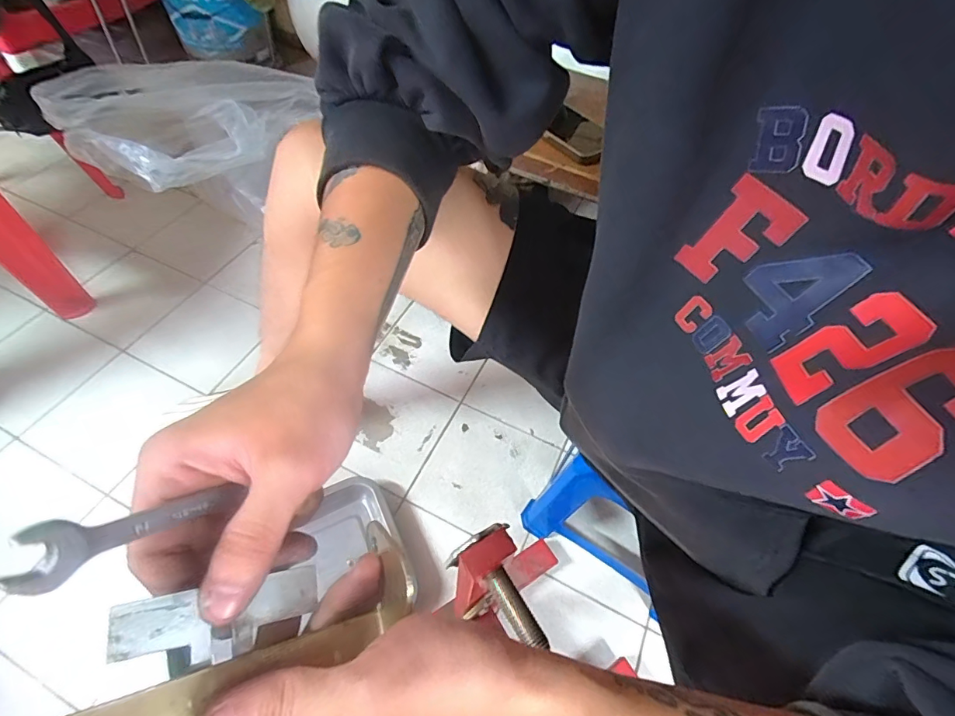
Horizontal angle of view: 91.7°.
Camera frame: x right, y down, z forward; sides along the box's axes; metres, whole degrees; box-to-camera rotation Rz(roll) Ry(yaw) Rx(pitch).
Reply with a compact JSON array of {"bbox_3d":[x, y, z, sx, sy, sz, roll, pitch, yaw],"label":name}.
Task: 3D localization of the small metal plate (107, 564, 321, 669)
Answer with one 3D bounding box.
[{"bbox_3d":[-0.097,0.100,0.178,0.069,0.006,0.025,2,51,-32],"label":"small metal plate"}]

